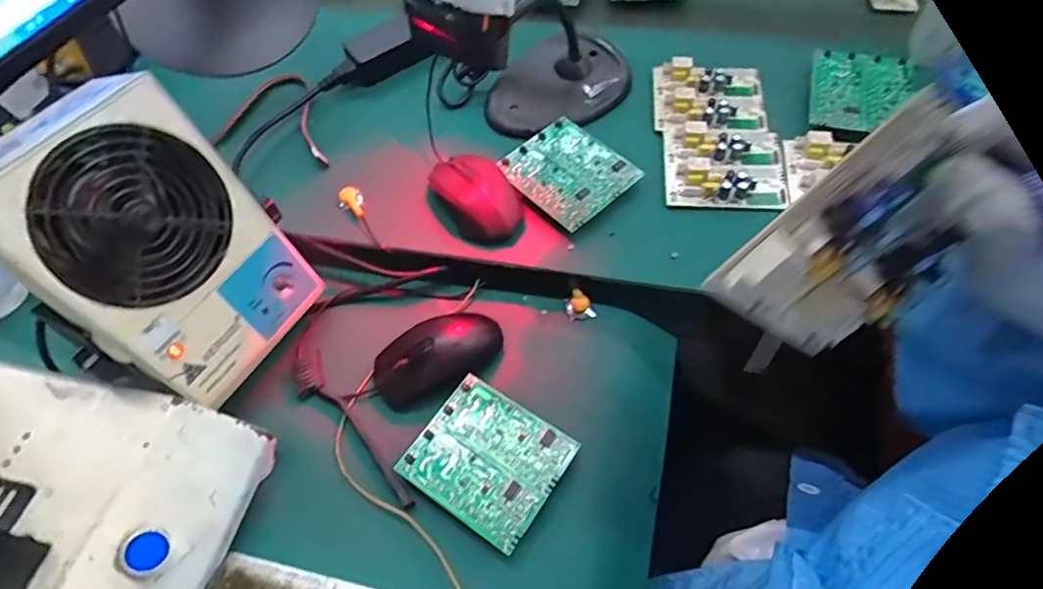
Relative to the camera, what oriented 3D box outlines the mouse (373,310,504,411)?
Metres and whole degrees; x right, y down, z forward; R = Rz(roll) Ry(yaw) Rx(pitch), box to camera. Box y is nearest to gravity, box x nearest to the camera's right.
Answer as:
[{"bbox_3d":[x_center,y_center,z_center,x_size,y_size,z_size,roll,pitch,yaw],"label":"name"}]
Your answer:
[{"bbox_3d":[-0.073,0.051,0.501,0.114,0.032,0.061,-23,60,-9],"label":"mouse"}]

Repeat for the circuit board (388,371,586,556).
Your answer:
[{"bbox_3d":[-0.026,0.130,0.457,0.110,0.020,0.096,29,65,20],"label":"circuit board"}]

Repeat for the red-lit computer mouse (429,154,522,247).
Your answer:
[{"bbox_3d":[-0.042,-0.091,0.546,0.064,0.038,0.105,-32,62,-14],"label":"red-lit computer mouse"}]

